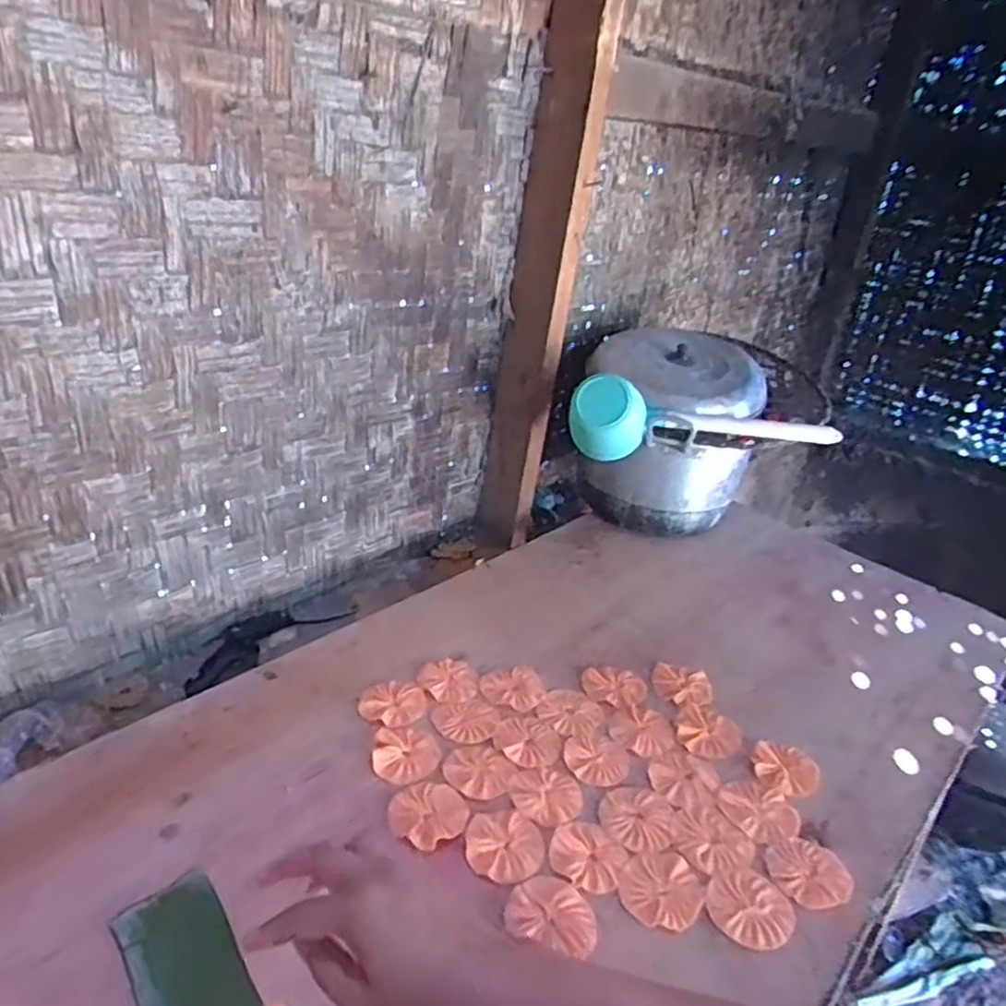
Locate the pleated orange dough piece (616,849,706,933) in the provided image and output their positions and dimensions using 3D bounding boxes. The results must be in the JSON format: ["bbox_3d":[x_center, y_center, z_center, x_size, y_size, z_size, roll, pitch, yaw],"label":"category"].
[{"bbox_3d":[0.146,0.354,0.655,0.072,0.005,0.084,27,34,34],"label":"pleated orange dough piece"}]

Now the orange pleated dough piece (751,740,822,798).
[{"bbox_3d":[0.319,0.296,0.798,0.074,0.010,0.074,16,29,19],"label":"orange pleated dough piece"}]

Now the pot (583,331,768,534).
[{"bbox_3d":[0.282,-0.106,1.219,0.279,0.307,0.252,5,28,-3],"label":"pot"}]

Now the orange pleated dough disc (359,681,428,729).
[{"bbox_3d":[-0.126,0.232,0.818,0.075,0.007,0.068,1,28,-10],"label":"orange pleated dough disc"}]

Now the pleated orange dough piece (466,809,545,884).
[{"bbox_3d":[0.002,0.323,0.676,0.073,0.004,0.075,10,28,7],"label":"pleated orange dough piece"}]

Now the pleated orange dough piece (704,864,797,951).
[{"bbox_3d":[0.225,0.367,0.647,0.075,0.004,0.072,-10,32,-28],"label":"pleated orange dough piece"}]

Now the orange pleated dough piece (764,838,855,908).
[{"bbox_3d":[0.294,0.354,0.682,0.073,0.006,0.071,5,28,-3],"label":"orange pleated dough piece"}]

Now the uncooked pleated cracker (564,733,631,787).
[{"bbox_3d":[0.105,0.283,0.783,0.072,0.006,0.067,3,28,-6],"label":"uncooked pleated cracker"}]

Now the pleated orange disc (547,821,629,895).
[{"bbox_3d":[0.080,0.333,0.678,0.069,0.005,0.069,5,28,-3],"label":"pleated orange disc"}]

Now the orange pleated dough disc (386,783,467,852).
[{"bbox_3d":[-0.074,0.302,0.698,0.072,0.006,0.076,5,28,-3],"label":"orange pleated dough disc"}]

